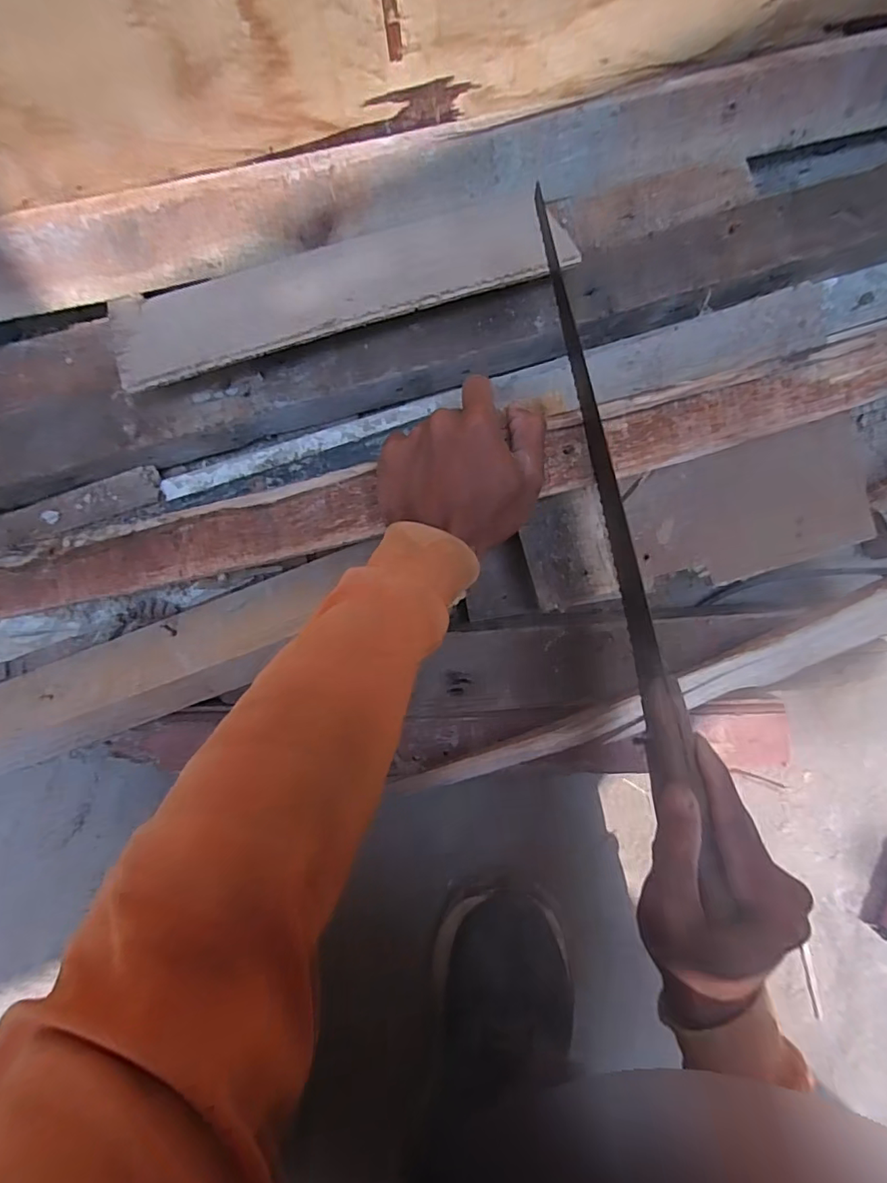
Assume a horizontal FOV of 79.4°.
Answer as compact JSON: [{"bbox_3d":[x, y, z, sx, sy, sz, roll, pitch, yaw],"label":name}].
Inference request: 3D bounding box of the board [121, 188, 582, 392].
[{"bbox_3d":[-0.071,-0.233,0.398,0.331,0.009,0.109,-17,62,-3],"label":"board"}]

